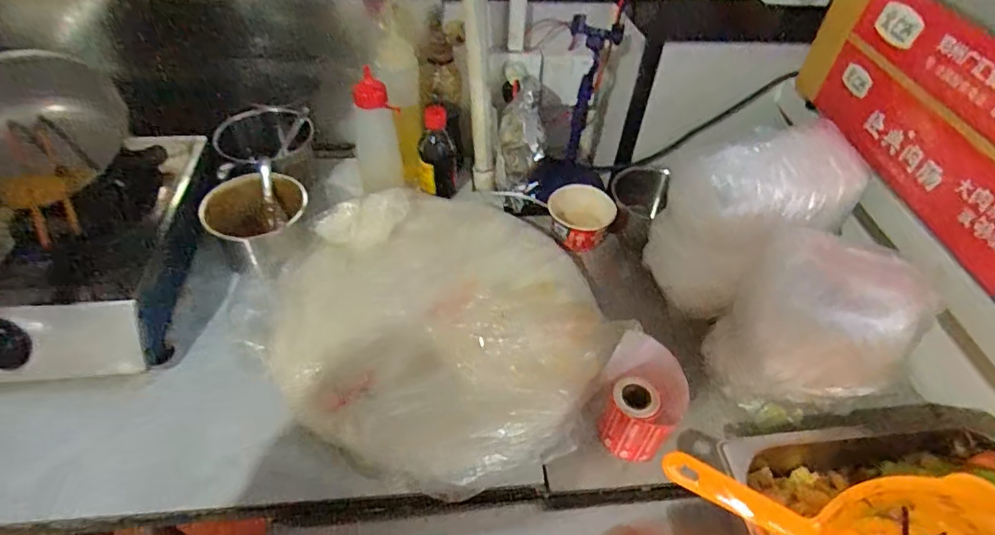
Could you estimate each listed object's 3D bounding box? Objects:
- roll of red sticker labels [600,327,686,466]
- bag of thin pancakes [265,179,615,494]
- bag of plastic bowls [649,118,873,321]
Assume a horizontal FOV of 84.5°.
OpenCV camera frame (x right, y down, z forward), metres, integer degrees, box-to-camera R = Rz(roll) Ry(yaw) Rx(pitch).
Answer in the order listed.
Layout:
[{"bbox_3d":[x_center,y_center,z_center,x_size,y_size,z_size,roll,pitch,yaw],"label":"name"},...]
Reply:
[{"bbox_3d":[0.162,0.146,0.618,0.088,0.079,0.115,21,49,16],"label":"roll of red sticker labels"},{"bbox_3d":[-0.079,0.051,0.668,0.384,0.080,0.411,-12,49,-15],"label":"bag of thin pancakes"},{"bbox_3d":[0.311,-0.054,0.687,0.161,0.236,0.125,-8,48,-11],"label":"bag of plastic bowls"}]

